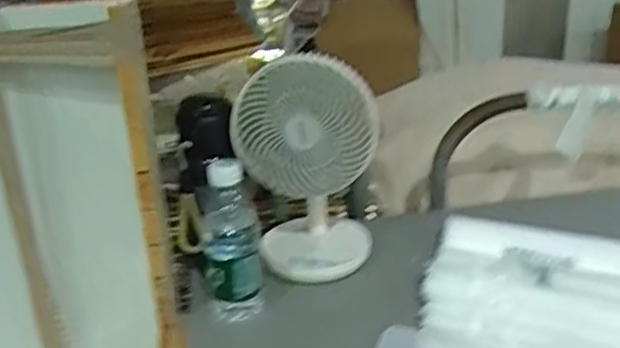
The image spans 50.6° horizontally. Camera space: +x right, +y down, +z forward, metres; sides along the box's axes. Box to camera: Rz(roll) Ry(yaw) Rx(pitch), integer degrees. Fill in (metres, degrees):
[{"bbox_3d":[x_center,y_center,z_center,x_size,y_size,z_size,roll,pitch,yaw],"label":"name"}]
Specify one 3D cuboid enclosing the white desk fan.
[{"bbox_3d":[-0.008,-0.009,0.776,0.150,0.244,0.112,-6,23,-7],"label":"white desk fan"}]

